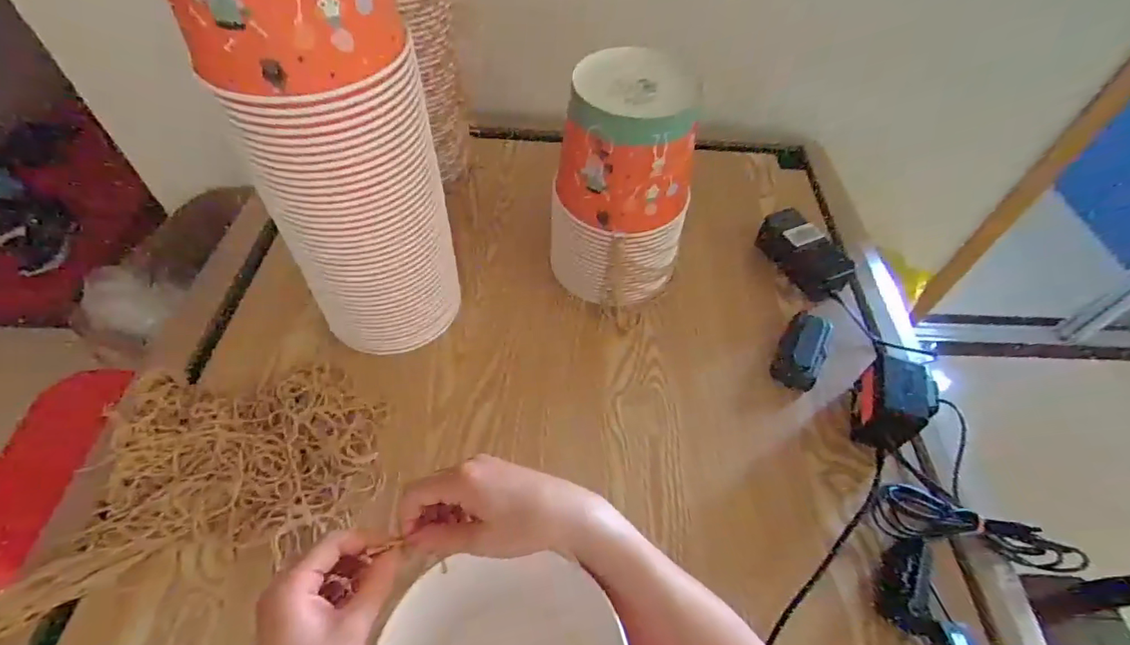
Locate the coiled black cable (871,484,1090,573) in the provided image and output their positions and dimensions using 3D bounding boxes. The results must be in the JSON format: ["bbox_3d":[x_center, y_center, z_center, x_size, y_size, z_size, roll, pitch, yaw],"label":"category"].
[{"bbox_3d":[0.404,0.199,0.510,0.189,0.029,0.053,10,54,4],"label":"coiled black cable"}]

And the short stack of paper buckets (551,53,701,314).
[{"bbox_3d":[0.069,-0.158,0.612,0.159,0.265,0.163,14,54,7],"label":"short stack of paper buckets"}]

